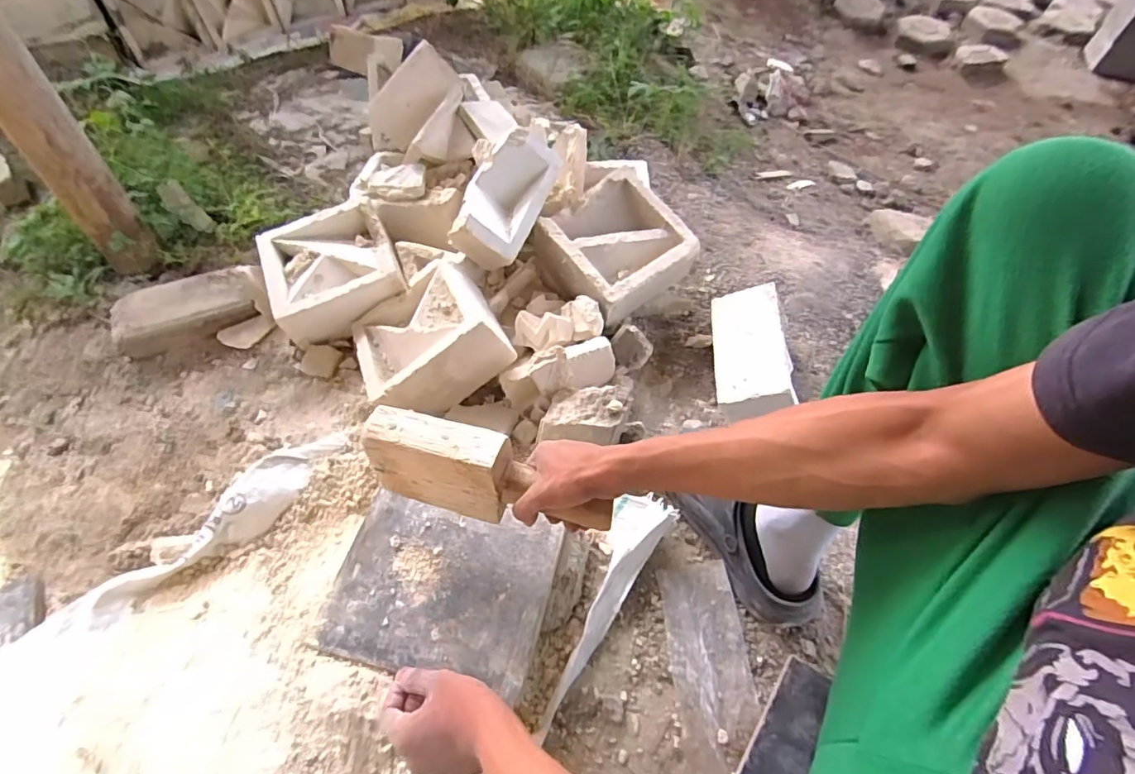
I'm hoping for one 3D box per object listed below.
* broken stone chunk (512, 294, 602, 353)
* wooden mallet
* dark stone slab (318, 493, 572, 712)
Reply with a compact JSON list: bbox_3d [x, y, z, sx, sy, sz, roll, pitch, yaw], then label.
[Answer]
[{"bbox_3d":[-0.017,-0.102,0.834,0.135,0.055,0.084,-17,57,-13],"label":"broken stone chunk"},{"bbox_3d":[-0.079,0.091,0.539,0.249,0.094,0.056,13,56,7],"label":"wooden mallet"},{"bbox_3d":[-0.142,0.222,0.602,0.237,0.027,0.182,11,55,5],"label":"dark stone slab"}]

